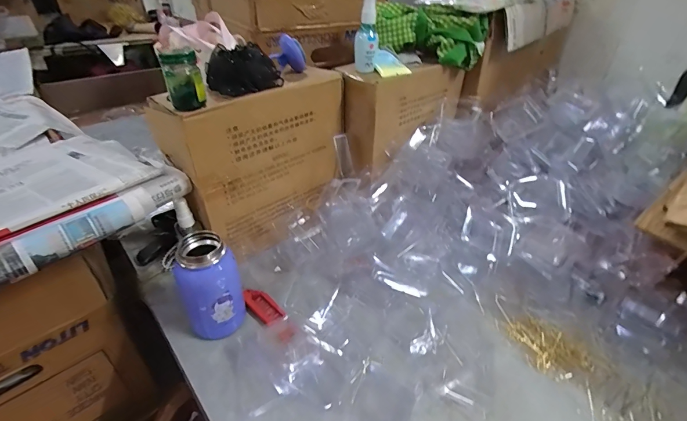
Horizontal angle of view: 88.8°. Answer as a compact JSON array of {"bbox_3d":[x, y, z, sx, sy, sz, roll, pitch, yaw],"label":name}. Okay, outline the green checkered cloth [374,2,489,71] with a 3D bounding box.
[{"bbox_3d":[0.158,-0.330,0.660,0.205,0.086,0.076,16,38,19],"label":"green checkered cloth"}]

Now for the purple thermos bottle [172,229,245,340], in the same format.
[{"bbox_3d":[-0.171,0.101,0.455,0.071,0.135,0.062,-15,39,-21],"label":"purple thermos bottle"}]

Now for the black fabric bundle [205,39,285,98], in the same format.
[{"bbox_3d":[-0.145,-0.203,0.512,0.095,0.057,0.081,-22,41,-29],"label":"black fabric bundle"}]

